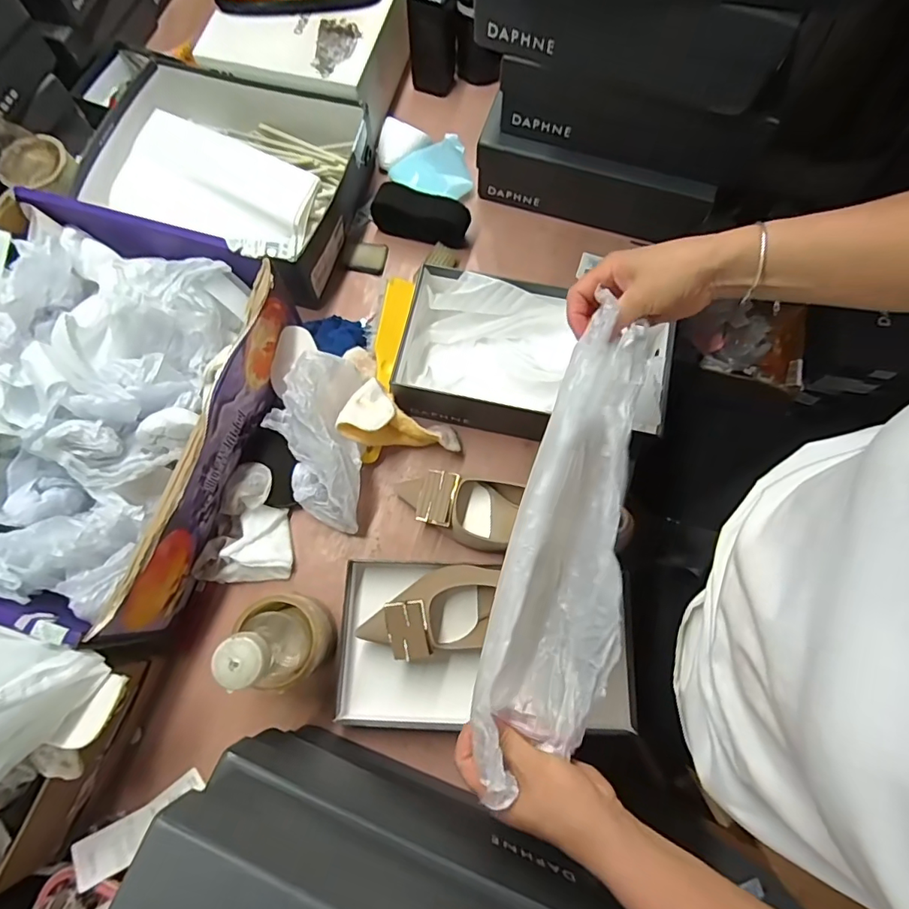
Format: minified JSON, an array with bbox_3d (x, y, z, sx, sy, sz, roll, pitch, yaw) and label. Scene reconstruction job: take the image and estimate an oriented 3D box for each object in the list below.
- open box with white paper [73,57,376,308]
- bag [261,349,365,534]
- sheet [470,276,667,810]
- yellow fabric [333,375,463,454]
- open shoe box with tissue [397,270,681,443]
[{"bbox_3d":[-0.313,-0.364,0.678,0.357,0.091,0.269,17,75,4],"label":"open box with white paper"},{"bbox_3d":[-0.154,-0.012,0.554,0.101,0.073,0.191,-7,88,-2],"label":"bag"},{"bbox_3d":[0.090,0.063,0.402,0.086,0.077,0.353,14,85,4],"label":"sheet"},{"bbox_3d":[-0.061,-0.037,0.586,0.138,0.036,0.068,18,73,-22],"label":"yellow fabric"},{"bbox_3d":[0.089,-0.106,0.606,0.309,0.086,0.158,12,74,3],"label":"open shoe box with tissue"}]

